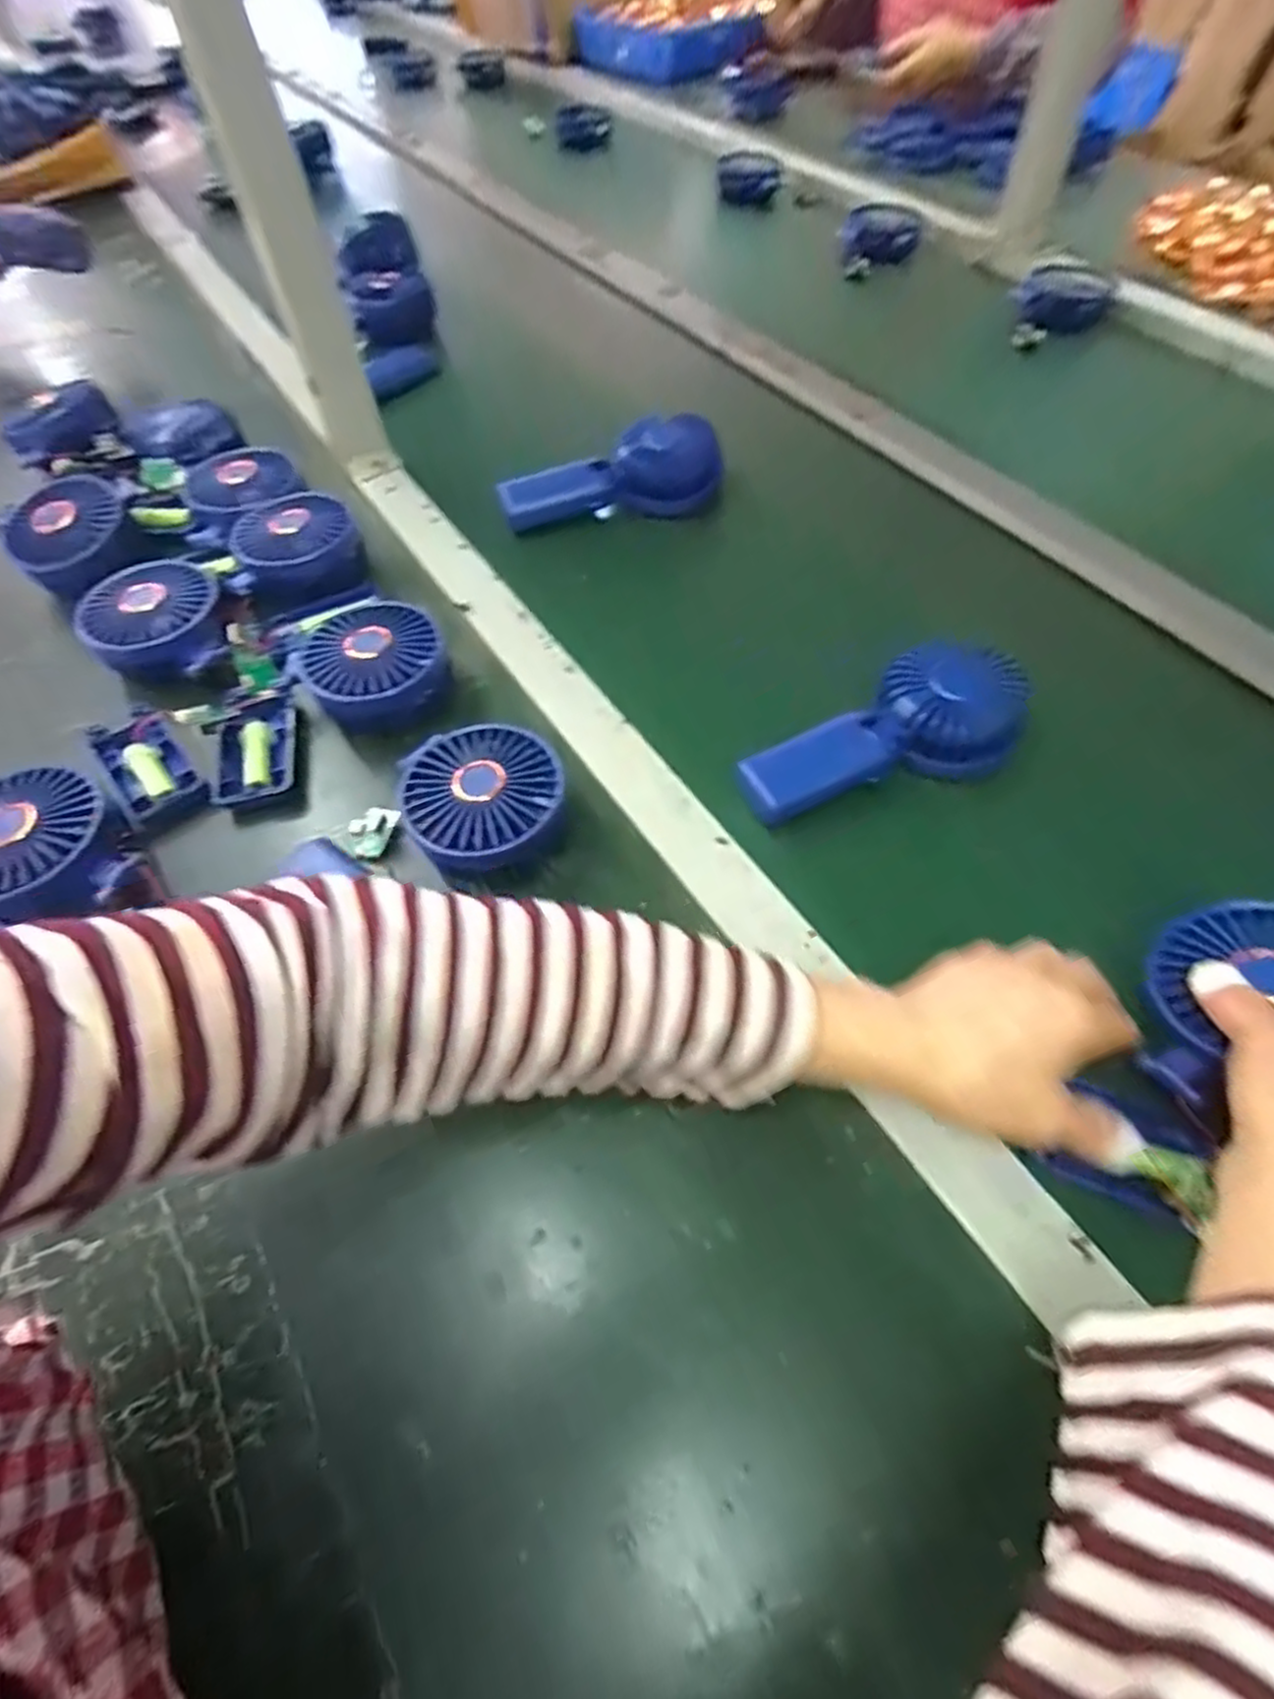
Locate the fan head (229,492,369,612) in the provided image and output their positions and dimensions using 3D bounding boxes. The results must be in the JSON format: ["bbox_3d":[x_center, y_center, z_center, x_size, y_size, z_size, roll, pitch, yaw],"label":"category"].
[{"bbox_3d":[-0.254,-0.228,0.541,0.086,0.034,0.094,-24,60,-14],"label":"fan head"}]

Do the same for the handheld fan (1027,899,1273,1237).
[{"bbox_3d":[0.259,0.094,0.327,0.076,0.033,0.164,38,87,22],"label":"handheld fan"}]

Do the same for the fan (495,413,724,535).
[{"bbox_3d":[-0.023,-0.309,0.598,0.177,0.048,0.072,-10,58,-5],"label":"fan"}]

